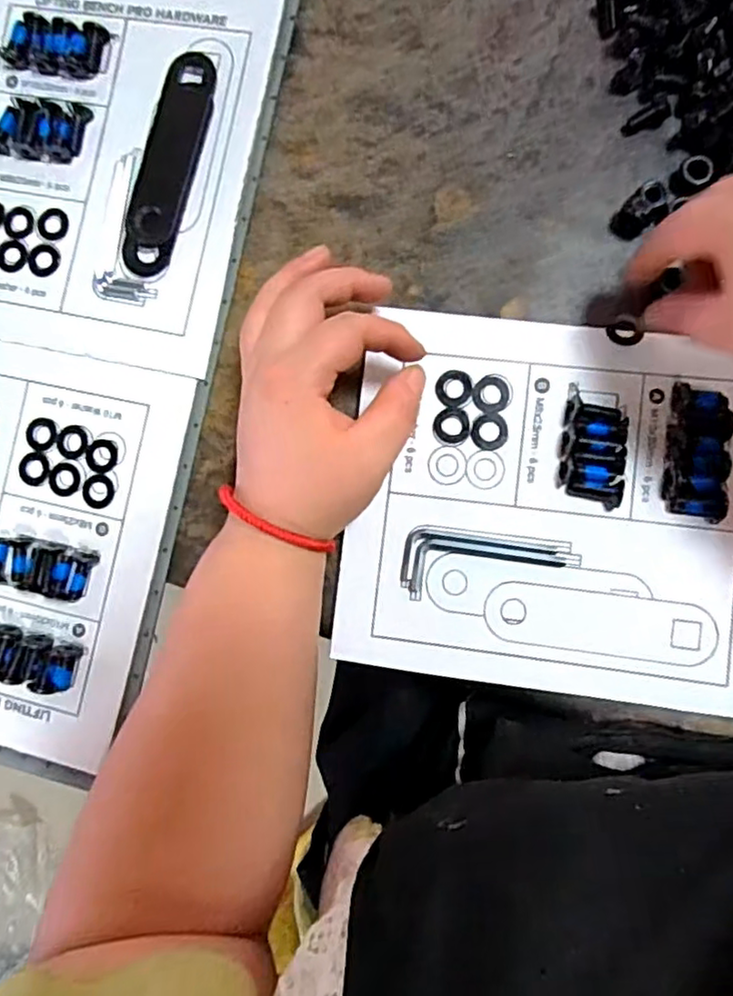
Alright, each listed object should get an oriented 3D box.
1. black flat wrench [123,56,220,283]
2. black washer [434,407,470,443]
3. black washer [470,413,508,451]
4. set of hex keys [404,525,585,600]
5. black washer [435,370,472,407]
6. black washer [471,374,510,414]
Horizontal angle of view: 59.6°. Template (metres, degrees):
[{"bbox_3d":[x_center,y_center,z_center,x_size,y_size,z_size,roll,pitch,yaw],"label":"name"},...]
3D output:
[{"bbox_3d":[-0.113,-0.190,0.365,0.033,0.004,0.126,15,89,8],"label":"black flat wrench"},{"bbox_3d":[0.045,-0.038,0.340,0.019,0.004,0.018,0,87,7],"label":"black washer"},{"bbox_3d":[0.065,-0.035,0.338,0.019,0.004,0.019,0,87,7],"label":"black washer"},{"bbox_3d":[0.063,0.037,0.333,0.090,0.004,0.037,5,88,7],"label":"set of hex keys"},{"bbox_3d":[0.046,-0.059,0.341,0.019,0.004,0.019,0,87,7],"label":"black washer"},{"bbox_3d":[0.066,-0.056,0.340,0.019,0.004,0.020,0,87,7],"label":"black washer"}]

